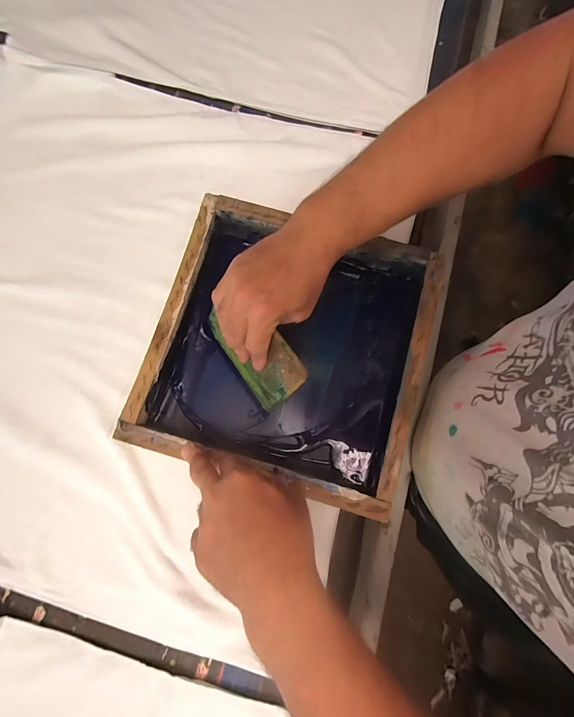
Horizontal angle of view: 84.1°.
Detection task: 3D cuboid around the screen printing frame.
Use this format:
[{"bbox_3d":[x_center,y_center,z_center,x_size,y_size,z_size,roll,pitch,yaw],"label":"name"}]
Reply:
[{"bbox_3d":[0.000,-0.016,0.409,0.320,0.056,0.323,15,79,4],"label":"screen printing frame"}]

